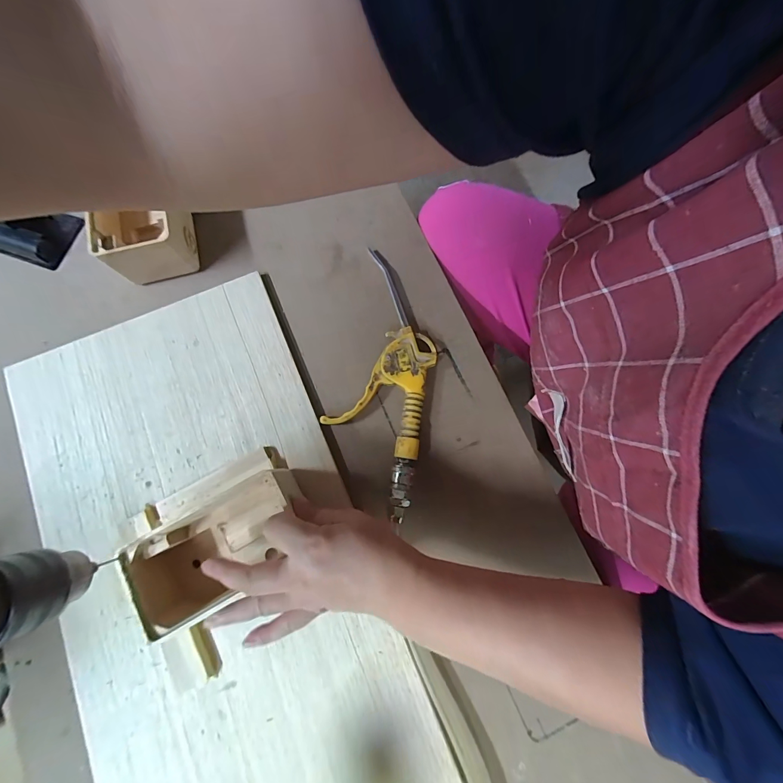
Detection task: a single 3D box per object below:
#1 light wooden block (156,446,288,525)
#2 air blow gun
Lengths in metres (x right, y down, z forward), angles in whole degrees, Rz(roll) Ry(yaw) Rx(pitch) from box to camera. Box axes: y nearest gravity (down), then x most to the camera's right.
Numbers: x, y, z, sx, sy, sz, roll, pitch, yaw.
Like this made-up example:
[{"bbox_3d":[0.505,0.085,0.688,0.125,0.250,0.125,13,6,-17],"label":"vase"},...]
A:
[{"bbox_3d":[-0.153,0.080,0.305,0.111,0.012,0.026,-25,79,-6],"label":"light wooden block"},{"bbox_3d":[-0.007,-0.012,0.328,0.086,0.019,0.248,11,78,1],"label":"air blow gun"}]

